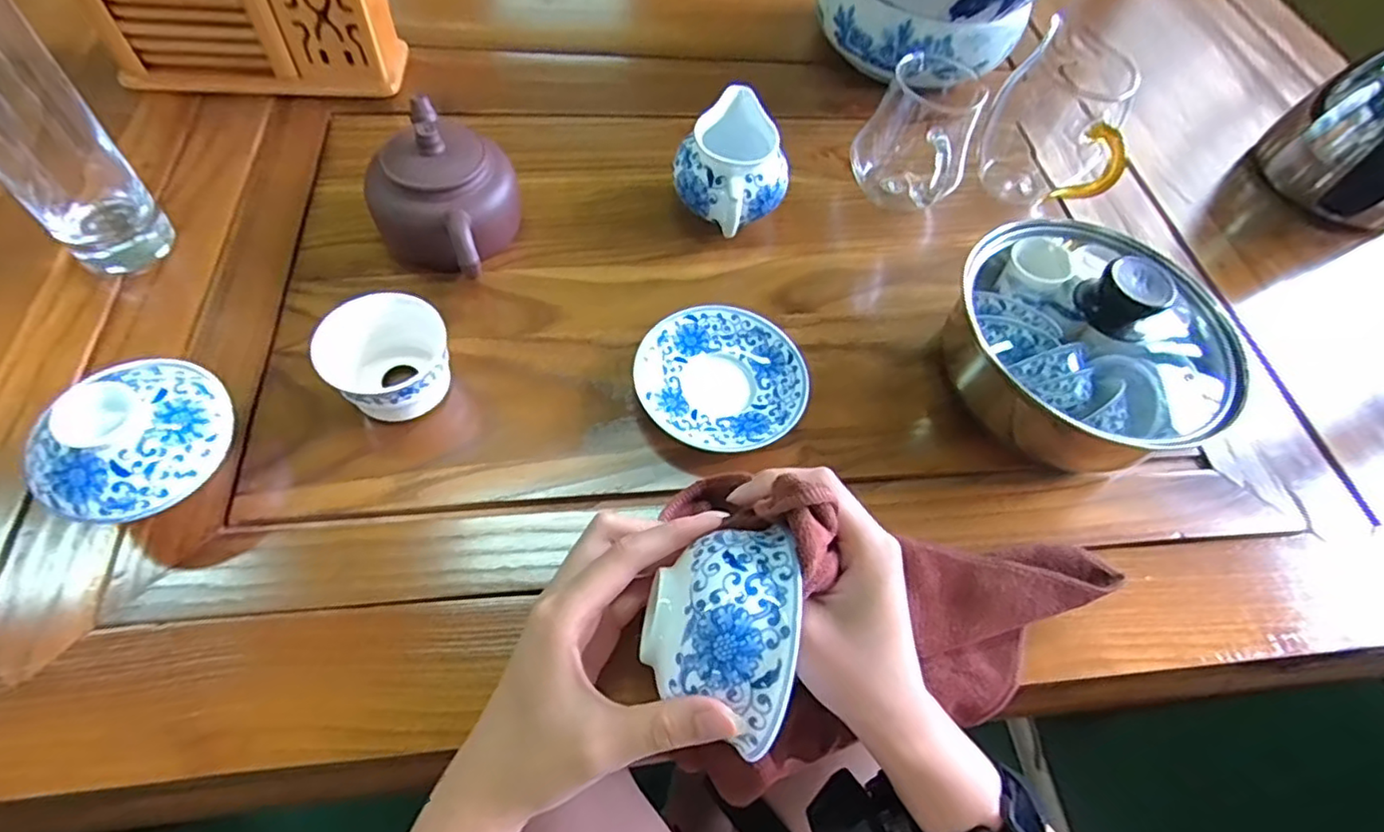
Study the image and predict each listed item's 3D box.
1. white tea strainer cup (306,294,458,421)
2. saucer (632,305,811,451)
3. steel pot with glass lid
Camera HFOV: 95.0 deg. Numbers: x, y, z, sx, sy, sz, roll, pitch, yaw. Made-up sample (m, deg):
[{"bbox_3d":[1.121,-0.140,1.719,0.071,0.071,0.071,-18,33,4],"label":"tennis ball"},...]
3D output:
[{"bbox_3d":[-0.167,-0.030,0.352,0.063,0.045,0.064,3,60,-5],"label":"white tea strainer cup"},{"bbox_3d":[0.018,-0.020,0.389,0.101,0.028,0.098,3,60,-5],"label":"saucer"},{"bbox_3d":[0.244,-0.048,0.386,0.166,0.098,0.145,-12,62,-13],"label":"steel pot with glass lid"}]

